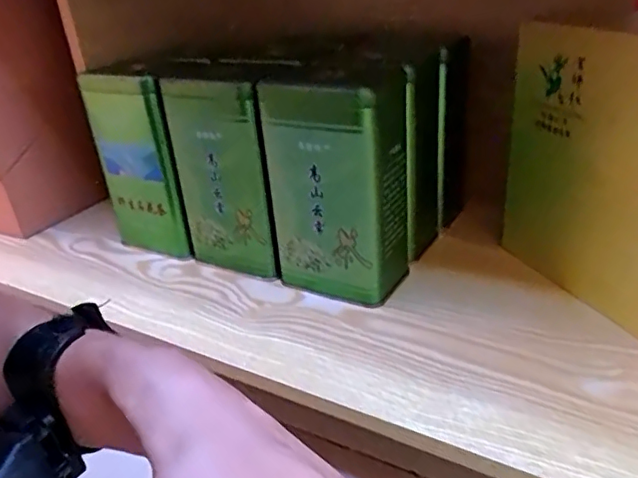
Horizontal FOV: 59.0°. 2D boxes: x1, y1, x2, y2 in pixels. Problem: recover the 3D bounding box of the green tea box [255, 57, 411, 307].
[{"bbox_3d":[0.024,-0.050,0.488,0.109,0.196,0.086,13,33,32],"label":"green tea box"}]

